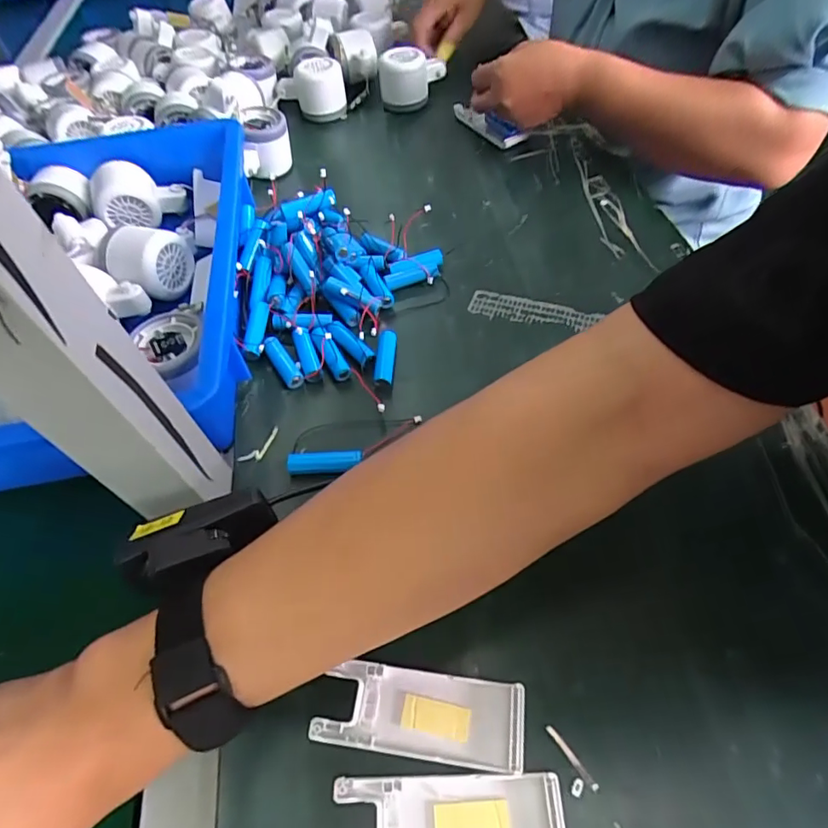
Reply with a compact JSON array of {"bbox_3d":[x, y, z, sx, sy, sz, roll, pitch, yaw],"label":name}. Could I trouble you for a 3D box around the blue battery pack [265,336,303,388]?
[{"bbox_3d":[-0.100,-0.040,0.386,0.014,0.010,0.046,-31,60,-15],"label":"blue battery pack"}]

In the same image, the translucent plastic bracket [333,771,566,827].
[{"bbox_3d":[0.016,0.188,0.230,0.102,0.010,0.038,-3,57,2],"label":"translucent plastic bracket"}]

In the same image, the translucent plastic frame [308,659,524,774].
[{"bbox_3d":[0.004,0.152,0.258,0.100,0.010,0.038,5,58,7],"label":"translucent plastic frame"}]

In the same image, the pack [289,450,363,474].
[{"bbox_3d":[-0.060,0.033,0.343,0.049,0.011,0.013,-5,57,0],"label":"pack"}]

